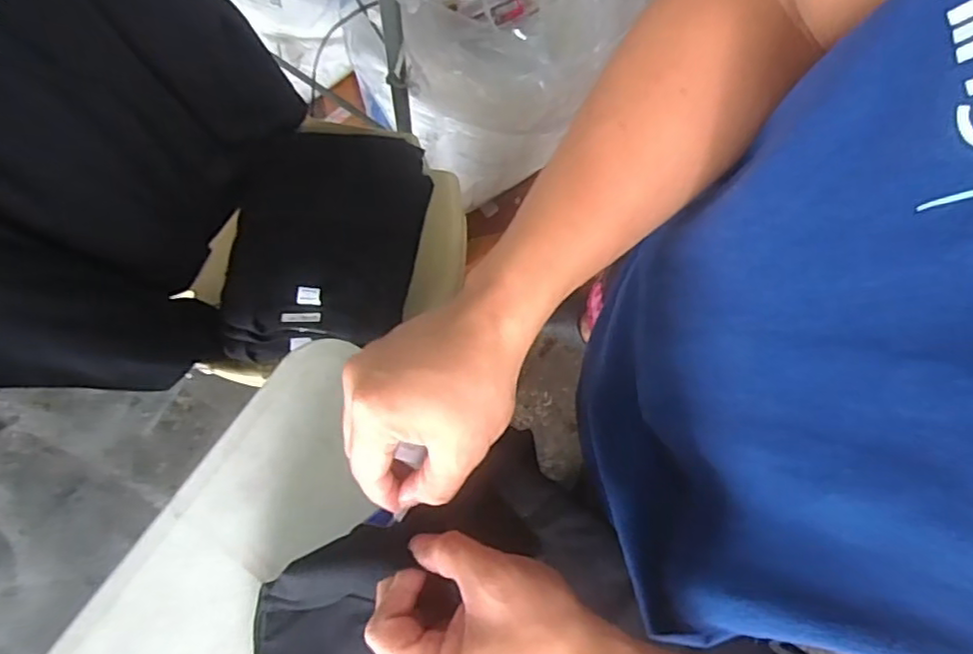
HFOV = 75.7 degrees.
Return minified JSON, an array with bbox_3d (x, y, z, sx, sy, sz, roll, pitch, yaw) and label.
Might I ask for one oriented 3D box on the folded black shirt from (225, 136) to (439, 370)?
[{"bbox_3d":[-0.209,-0.109,0.804,0.229,0.051,0.301,7,75,0],"label":"folded black shirt"}]

